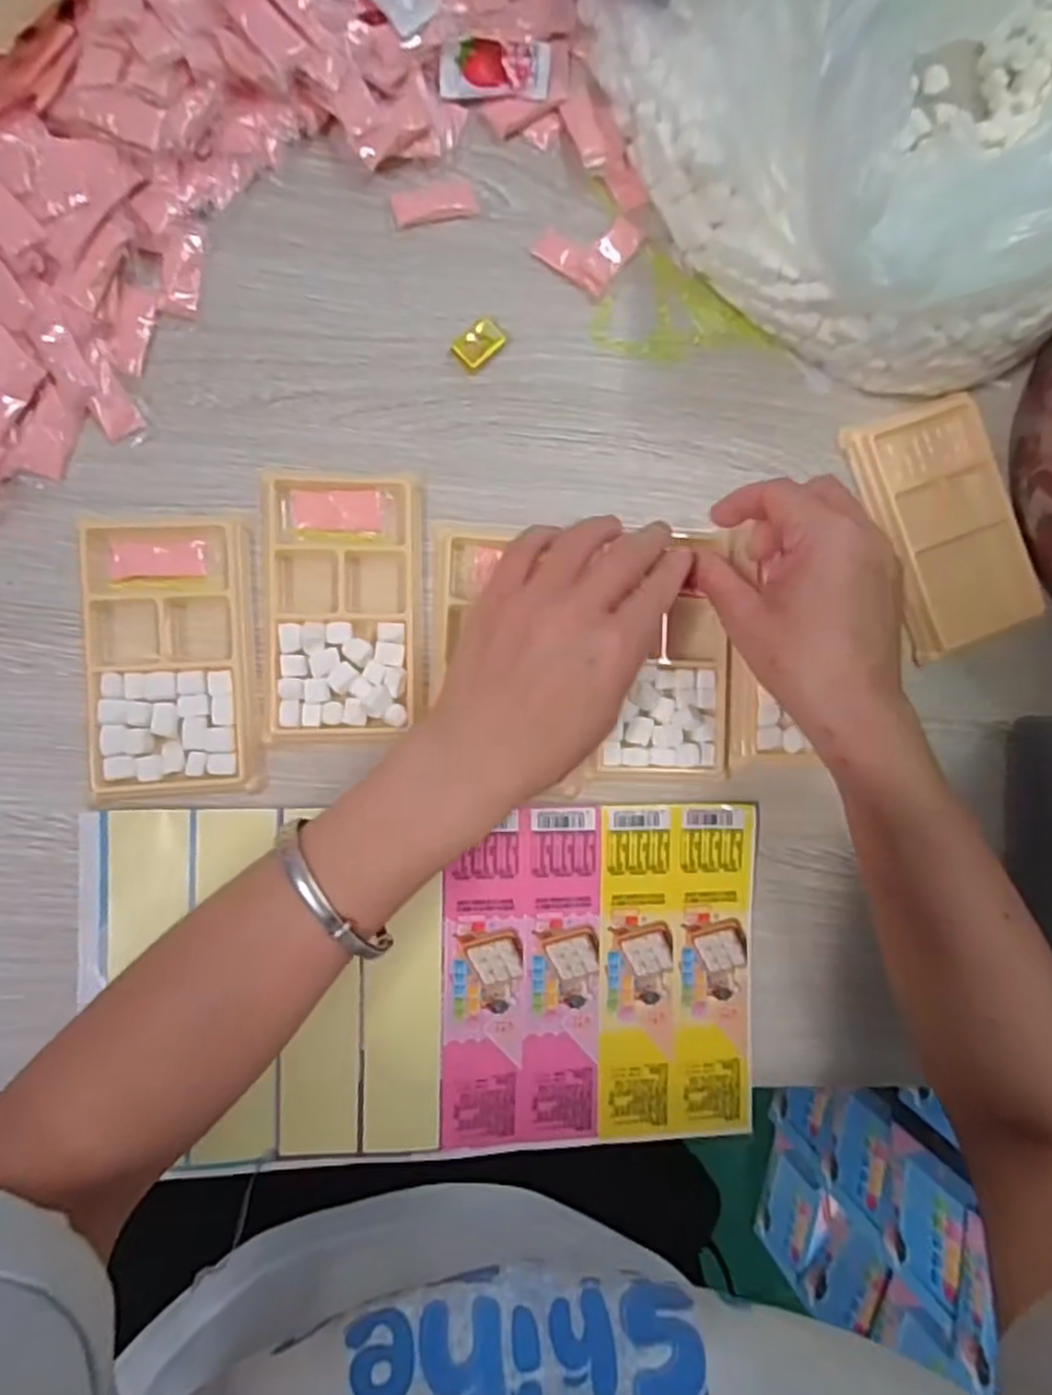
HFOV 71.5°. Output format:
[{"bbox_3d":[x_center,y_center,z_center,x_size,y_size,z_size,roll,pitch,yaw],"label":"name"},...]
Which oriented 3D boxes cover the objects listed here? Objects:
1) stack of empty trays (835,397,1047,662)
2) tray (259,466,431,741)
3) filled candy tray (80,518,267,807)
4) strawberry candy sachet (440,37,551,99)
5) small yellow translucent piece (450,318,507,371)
[{"bbox_3d":[0.232,-0.096,0.404,0.076,0.015,0.134,-18,91,-8],"label":"stack of empty trays"},{"bbox_3d":[-0.090,-0.047,0.365,0.079,0.013,0.132,-1,88,-8],"label":"tray"},{"bbox_3d":[-0.171,-0.020,0.353,0.076,0.011,0.134,-5,89,-8],"label":"filled candy tray"},{"bbox_3d":[-0.016,-0.323,0.376,0.056,0.004,0.025,-4,110,-5],"label":"strawberry candy sachet"},{"bbox_3d":[-0.024,-0.181,0.376,0.017,0.005,0.027,43,83,-4],"label":"small yellow translucent piece"}]

